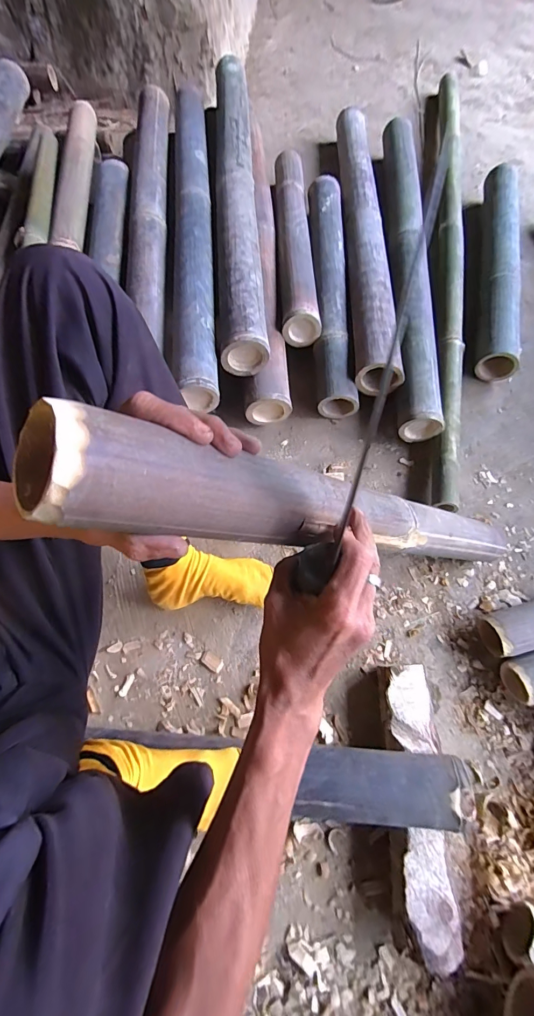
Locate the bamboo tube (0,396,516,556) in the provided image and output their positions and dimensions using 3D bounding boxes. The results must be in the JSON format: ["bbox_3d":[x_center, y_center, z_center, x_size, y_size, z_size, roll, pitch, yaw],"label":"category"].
[{"bbox_3d":[0.098,0.010,0.370,0.055,0.565,0.057,-28,65,40],"label":"bamboo tube"}]

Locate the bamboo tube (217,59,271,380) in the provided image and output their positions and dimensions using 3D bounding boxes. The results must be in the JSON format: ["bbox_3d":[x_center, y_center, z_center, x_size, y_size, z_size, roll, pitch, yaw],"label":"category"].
[{"bbox_3d":[-0.062,-0.647,0.805,0.085,0.072,0.846,-3,68,0],"label":"bamboo tube"}]

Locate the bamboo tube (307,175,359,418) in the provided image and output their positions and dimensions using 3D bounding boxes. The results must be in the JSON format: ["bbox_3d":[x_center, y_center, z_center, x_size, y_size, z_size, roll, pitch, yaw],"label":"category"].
[{"bbox_3d":[0.126,-0.448,0.798,0.073,0.071,0.568,-1,68,1],"label":"bamboo tube"}]

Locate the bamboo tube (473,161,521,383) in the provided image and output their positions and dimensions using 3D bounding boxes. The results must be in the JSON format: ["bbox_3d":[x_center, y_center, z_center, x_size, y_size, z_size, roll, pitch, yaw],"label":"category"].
[{"bbox_3d":[0.481,-0.500,0.825,0.079,0.081,0.514,11,69,5],"label":"bamboo tube"}]

